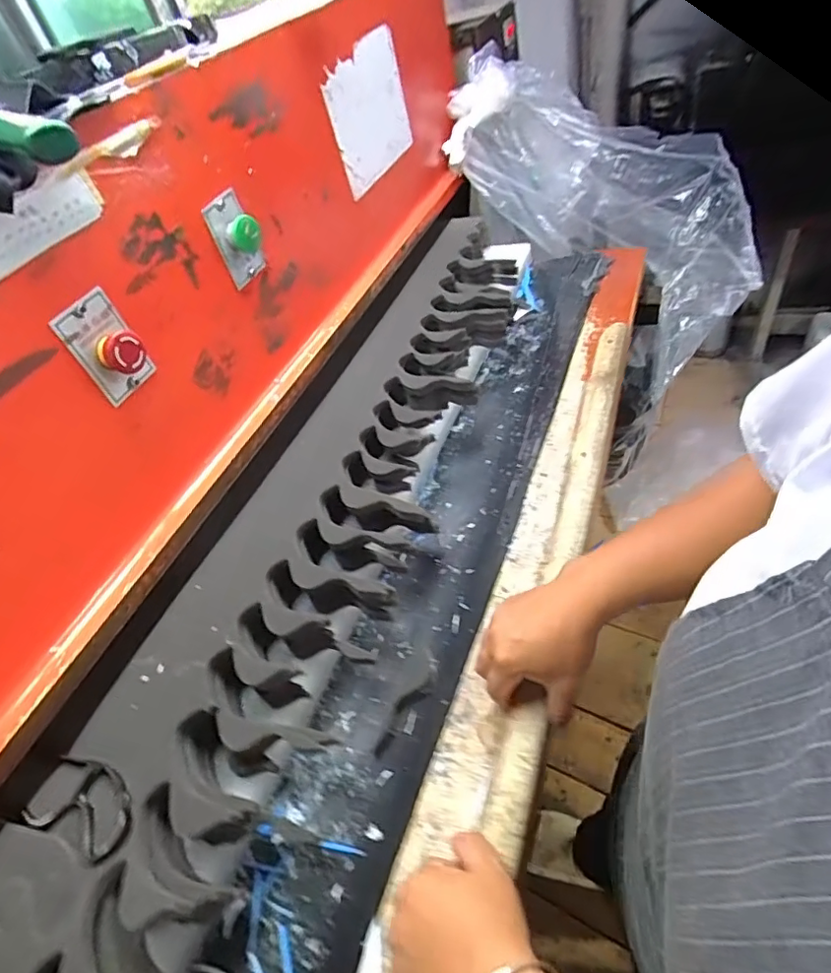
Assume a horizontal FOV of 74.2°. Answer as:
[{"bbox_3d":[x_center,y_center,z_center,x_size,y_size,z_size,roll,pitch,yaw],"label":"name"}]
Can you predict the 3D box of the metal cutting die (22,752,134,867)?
[{"bbox_3d":[-0.274,0.265,0.458,0.101,0.019,0.059,18,54,16],"label":"metal cutting die"}]

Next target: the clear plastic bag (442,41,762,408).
[{"bbox_3d":[0.403,-0.585,1.108,0.381,0.125,0.707,-42,95,4],"label":"clear plastic bag"}]

